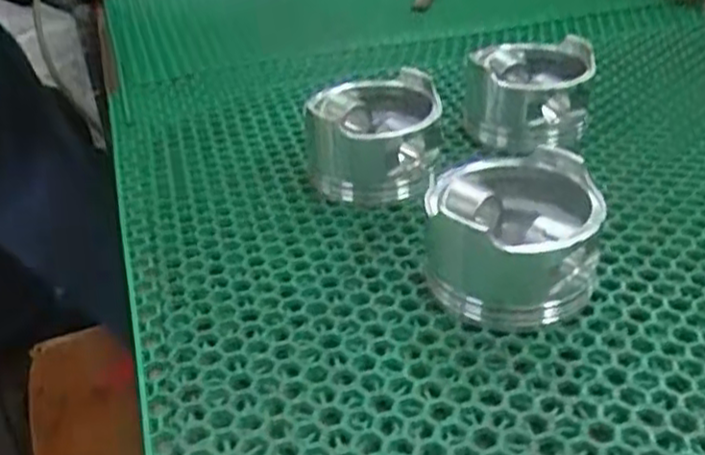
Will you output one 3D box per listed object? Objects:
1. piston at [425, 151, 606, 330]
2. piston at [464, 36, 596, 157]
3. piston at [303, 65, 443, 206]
[{"bbox_3d":[0.077,0.006,0.347,0.075,0.054,0.075,-6,33,-4],"label":"piston"},{"bbox_3d":[0.117,-0.088,0.491,0.075,0.060,0.075,5,34,12],"label":"piston"},{"bbox_3d":[0.012,-0.054,0.438,0.074,0.054,0.085,2,34,8],"label":"piston"}]

